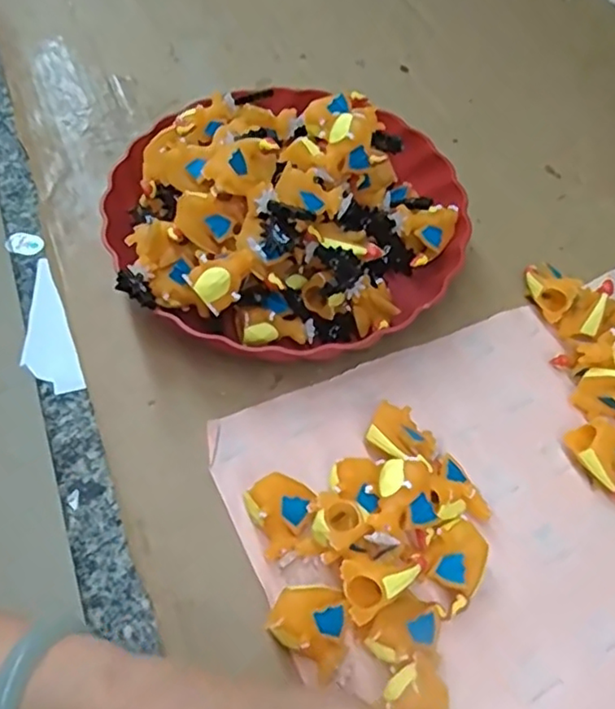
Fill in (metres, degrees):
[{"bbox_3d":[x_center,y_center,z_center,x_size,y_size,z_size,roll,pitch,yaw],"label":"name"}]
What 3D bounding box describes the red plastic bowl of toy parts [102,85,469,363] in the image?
[{"bbox_3d":[-0.007,-0.096,0.419,0.243,0.100,0.207,-36,65,-22],"label":"red plastic bowl of toy parts"}]

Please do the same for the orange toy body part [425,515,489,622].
[{"bbox_3d":[0.076,0.112,0.330,0.032,0.031,0.039,37,63,20],"label":"orange toy body part"}]

